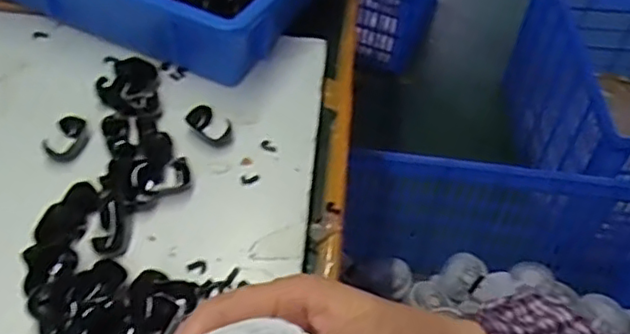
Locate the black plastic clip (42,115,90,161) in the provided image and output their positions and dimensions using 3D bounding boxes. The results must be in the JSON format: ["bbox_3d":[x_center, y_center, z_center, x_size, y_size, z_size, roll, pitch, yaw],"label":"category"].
[{"bbox_3d":[-0.203,-0.023,0.518,0.026,0.016,0.040,15,50,10],"label":"black plastic clip"}]

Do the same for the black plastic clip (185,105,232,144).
[{"bbox_3d":[-0.094,-0.036,0.542,0.037,0.016,0.027,33,55,23],"label":"black plastic clip"}]

